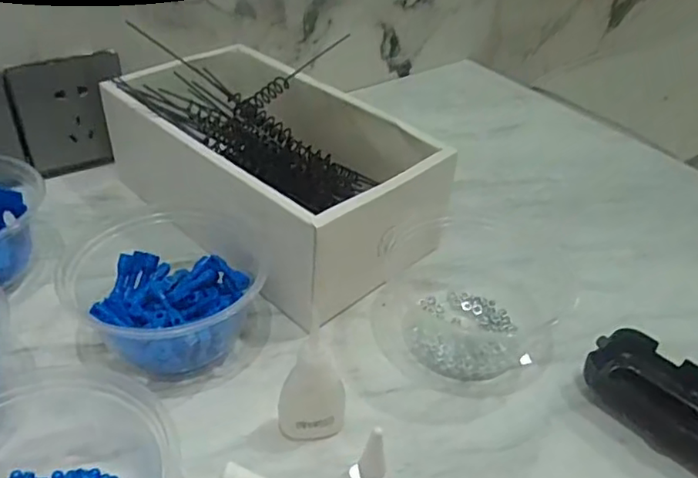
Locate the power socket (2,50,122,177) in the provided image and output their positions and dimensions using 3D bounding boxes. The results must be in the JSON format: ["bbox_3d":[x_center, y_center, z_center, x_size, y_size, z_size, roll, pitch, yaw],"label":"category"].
[{"bbox_3d":[-0.224,-0.097,0.493,0.073,0.092,0.008,-20,38,-27],"label":"power socket"}]

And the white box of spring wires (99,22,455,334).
[{"bbox_3d":[-0.059,-0.055,0.470,0.143,0.089,0.241,-28,49,-34],"label":"white box of spring wires"}]

